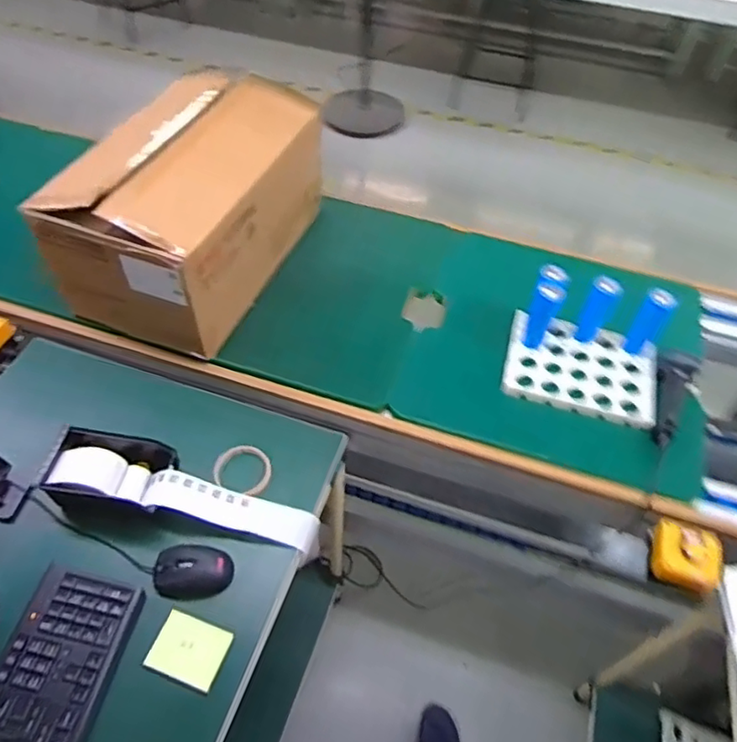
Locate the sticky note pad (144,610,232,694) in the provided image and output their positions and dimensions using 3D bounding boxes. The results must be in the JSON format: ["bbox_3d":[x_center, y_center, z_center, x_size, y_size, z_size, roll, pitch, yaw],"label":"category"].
[{"bbox_3d":[-0.233,0.363,0.788,0.091,0.007,0.074,20,55,6],"label":"sticky note pad"}]

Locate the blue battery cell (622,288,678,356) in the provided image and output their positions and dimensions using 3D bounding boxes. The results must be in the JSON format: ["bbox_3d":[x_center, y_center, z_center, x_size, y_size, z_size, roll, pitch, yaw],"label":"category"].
[{"bbox_3d":[0.470,-0.080,1.019,0.048,0.129,0.047,30,56,19],"label":"blue battery cell"}]

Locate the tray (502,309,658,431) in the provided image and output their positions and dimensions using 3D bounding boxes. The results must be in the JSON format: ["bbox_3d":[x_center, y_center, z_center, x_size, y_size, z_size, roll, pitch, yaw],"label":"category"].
[{"bbox_3d":[0.364,-0.014,1.036,0.244,0.024,0.194,15,52,9],"label":"tray"}]

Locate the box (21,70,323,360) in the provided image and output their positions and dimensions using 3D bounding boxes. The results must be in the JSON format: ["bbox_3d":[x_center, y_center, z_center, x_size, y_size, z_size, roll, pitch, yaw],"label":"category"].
[{"bbox_3d":[-0.309,-0.299,1.101,0.304,0.281,0.483,19,53,12],"label":"box"}]

